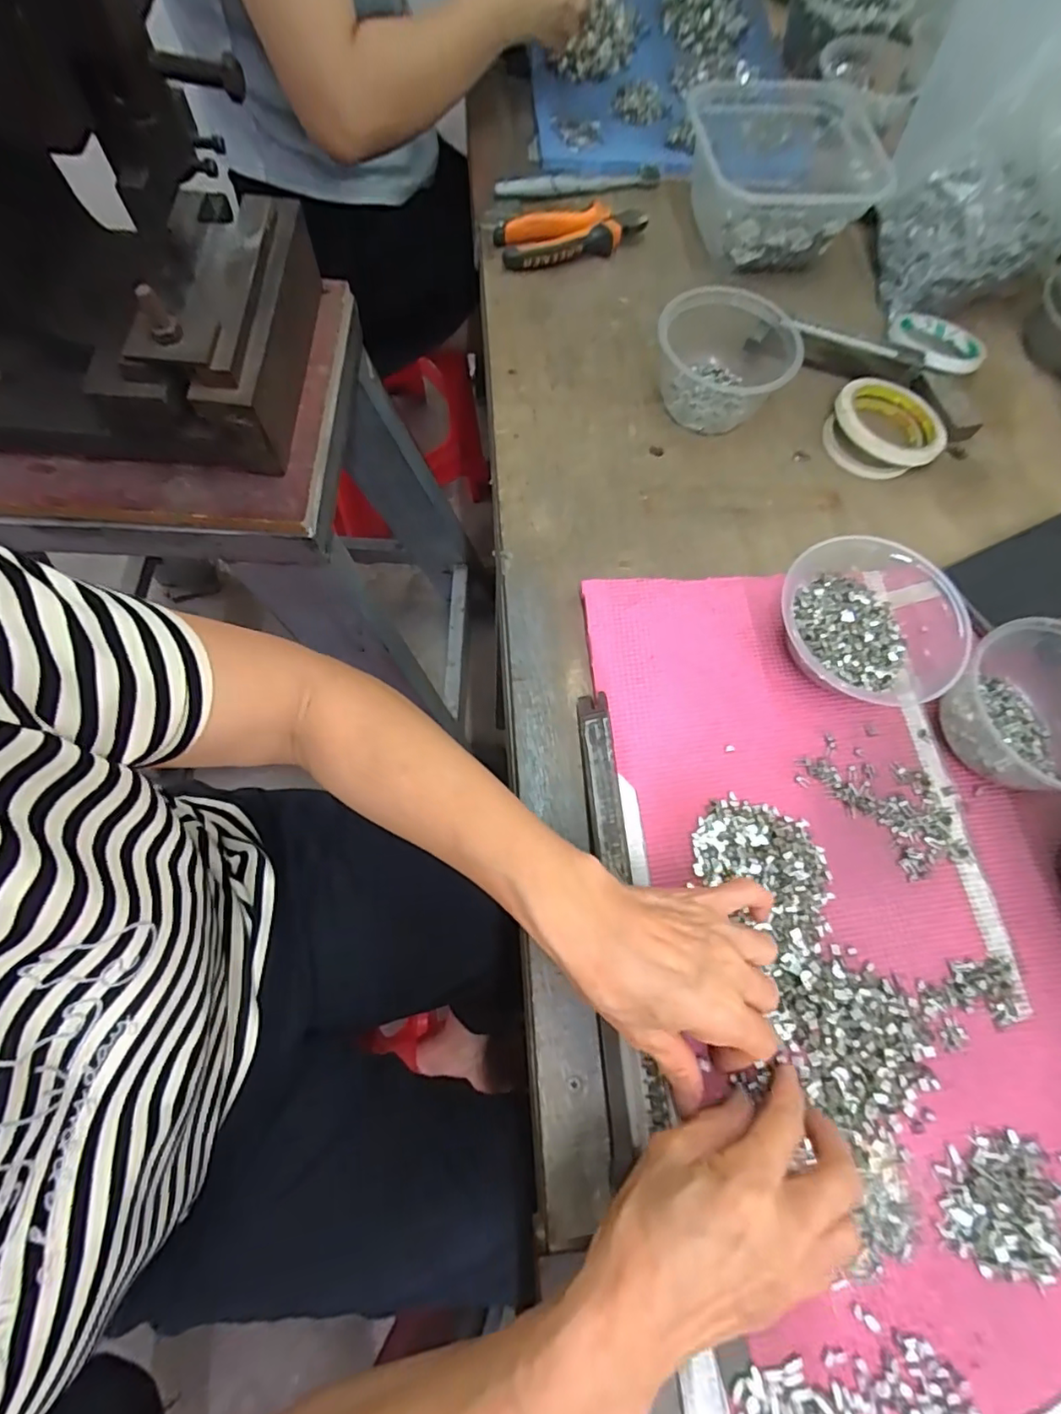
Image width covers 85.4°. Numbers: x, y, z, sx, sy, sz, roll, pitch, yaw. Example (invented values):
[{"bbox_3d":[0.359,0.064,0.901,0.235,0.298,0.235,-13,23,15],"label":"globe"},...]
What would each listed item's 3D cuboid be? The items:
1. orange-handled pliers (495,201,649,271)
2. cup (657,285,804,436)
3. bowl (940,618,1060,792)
[{"bbox_3d":[0.041,-0.466,0.561,0.150,0.020,0.056,-17,72,-10],"label":"orange-handled pliers"},{"bbox_3d":[0.170,-0.306,0.495,0.114,0.061,0.122,1,70,-3],"label":"cup"},{"bbox_3d":[0.341,0.007,0.382,0.116,0.061,0.109,1,70,-4],"label":"bowl"}]

